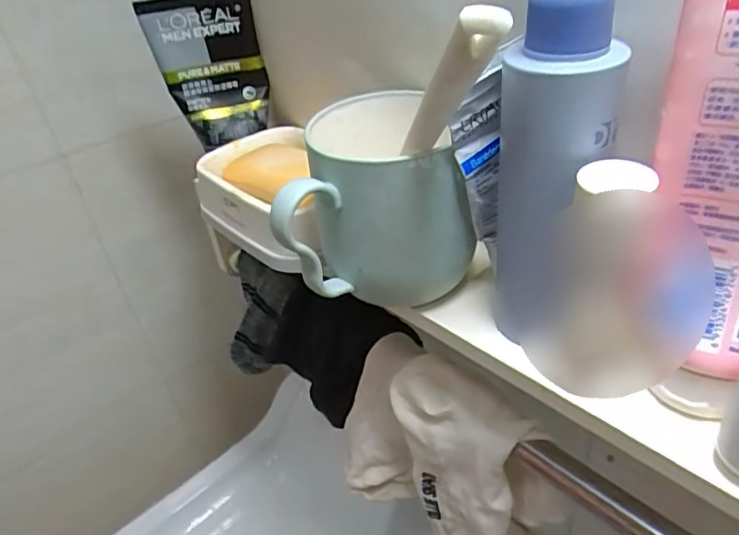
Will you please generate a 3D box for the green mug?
[{"bbox_3d":[0.009,-0.033,0.277,0.080,0.084,0.105,3,38,15],"label":"green mug"}]

